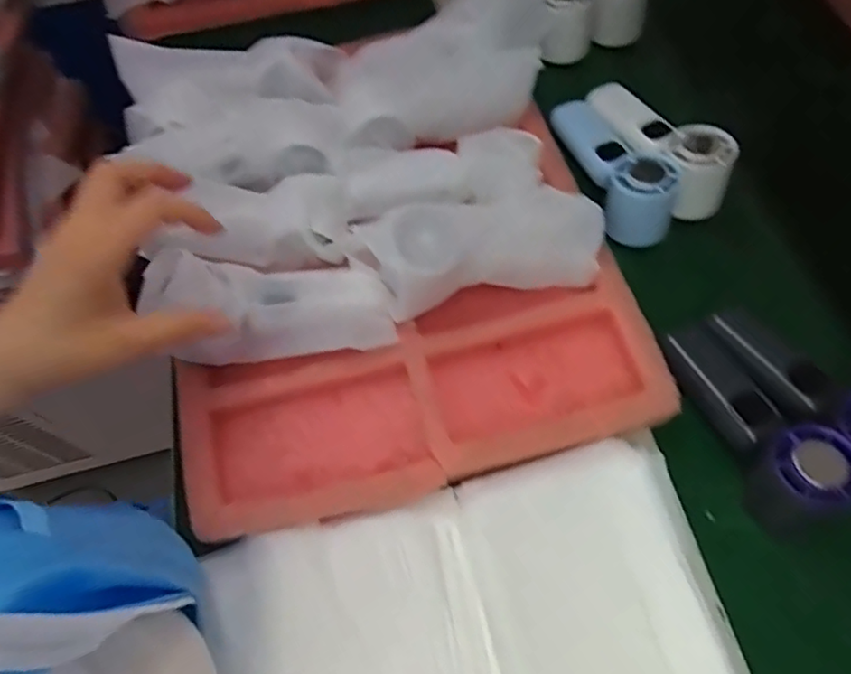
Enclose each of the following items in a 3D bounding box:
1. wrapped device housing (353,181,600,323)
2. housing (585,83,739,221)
[{"bbox_3d":[0.046,-0.069,0.442,0.172,0.055,0.073,-14,62,-5],"label":"wrapped device housing"},{"bbox_3d":[0.201,-0.171,0.531,0.060,0.054,0.158,-20,53,-11],"label":"housing"}]

